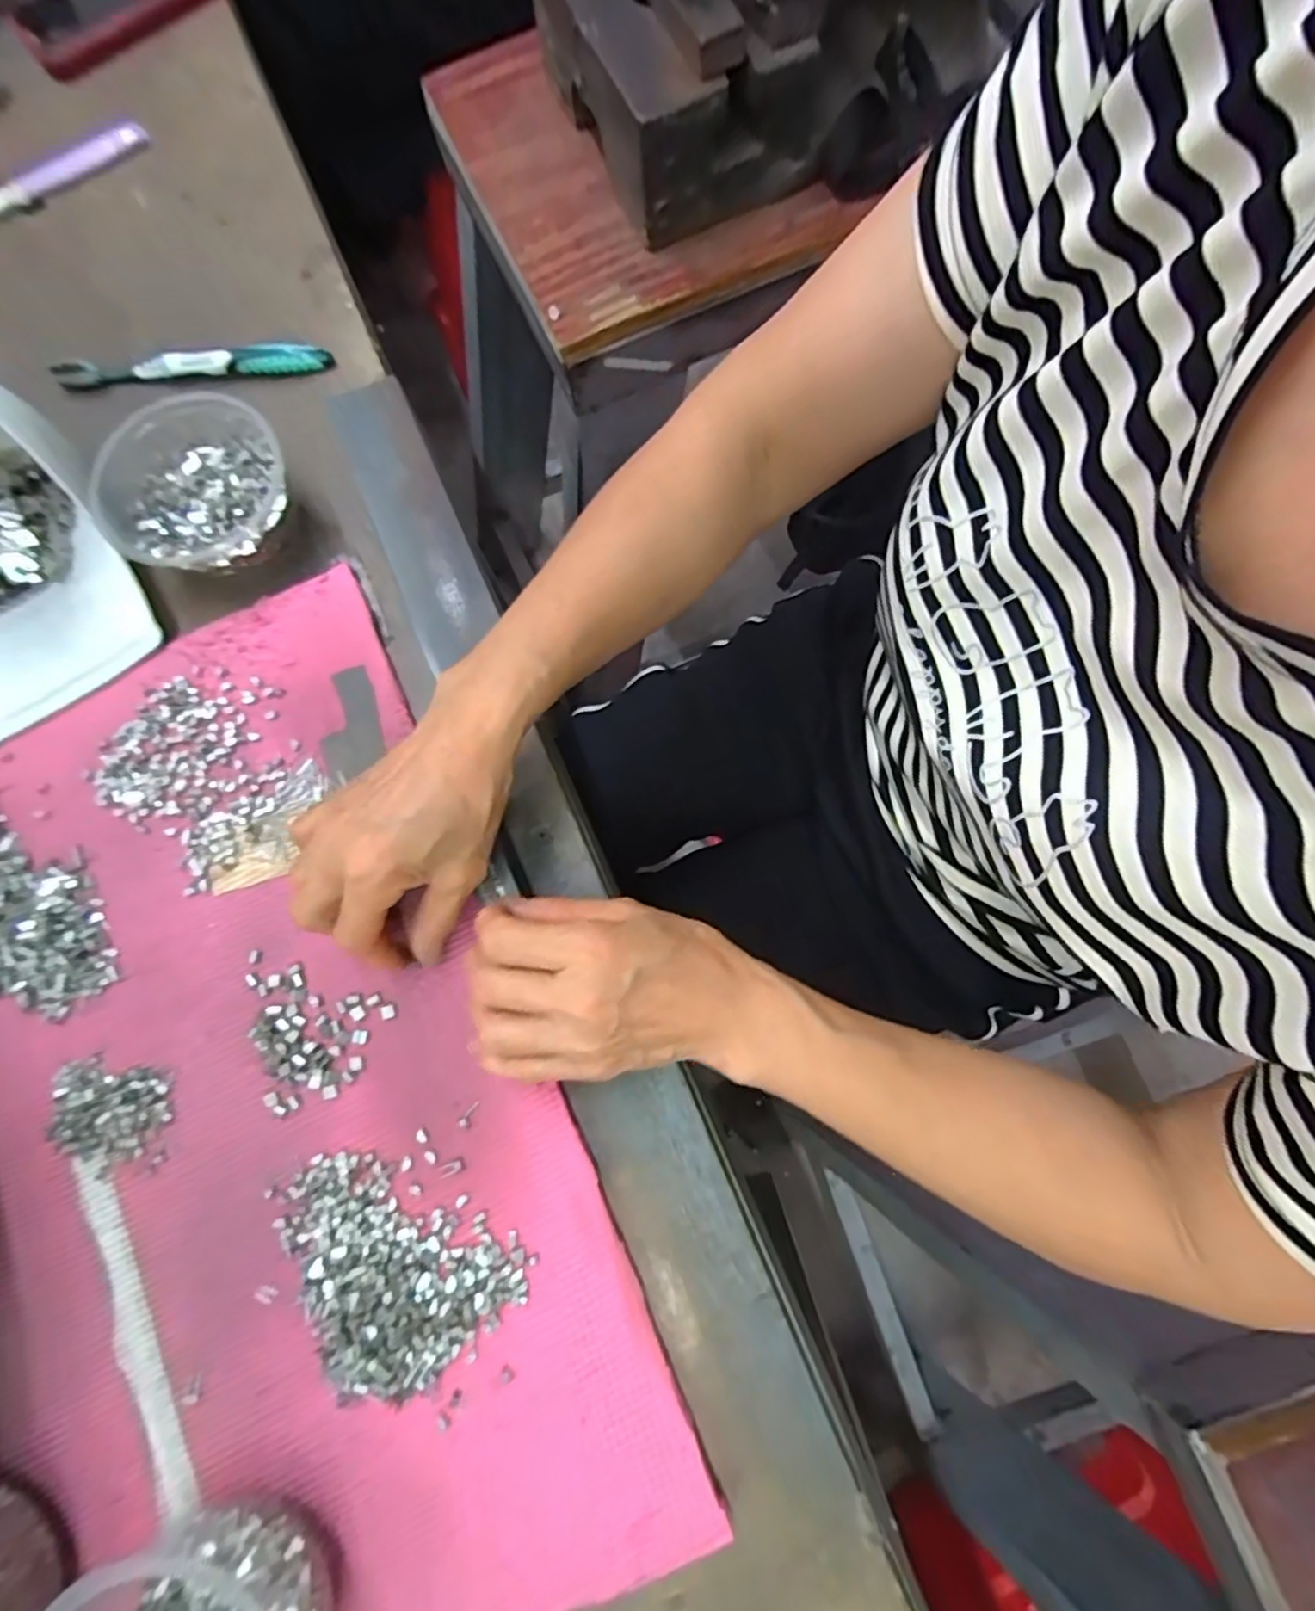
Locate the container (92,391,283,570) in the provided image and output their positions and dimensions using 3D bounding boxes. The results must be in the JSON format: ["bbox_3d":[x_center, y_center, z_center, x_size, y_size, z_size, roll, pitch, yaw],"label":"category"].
[{"bbox_3d":[-0.266,-0.180,0.382,0.099,0.048,0.095,-1,78,3],"label":"container"}]

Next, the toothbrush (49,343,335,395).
[{"bbox_3d":[-0.309,-0.292,0.428,0.180,0.017,0.010,-4,78,3],"label":"toothbrush"}]

